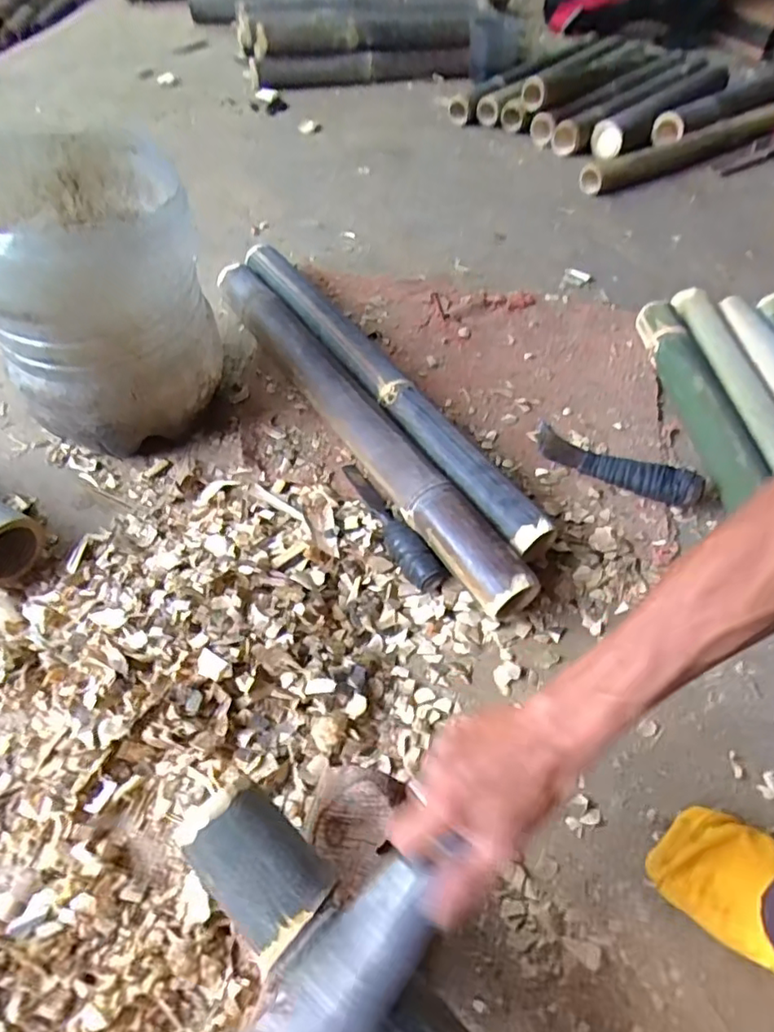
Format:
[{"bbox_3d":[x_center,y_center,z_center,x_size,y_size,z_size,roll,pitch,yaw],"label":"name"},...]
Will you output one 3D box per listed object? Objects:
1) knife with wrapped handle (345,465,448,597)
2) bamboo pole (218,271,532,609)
[{"bbox_3d":[-0.003,0.001,0.665,0.035,0.032,0.200,-26,59,-20],"label":"knife with wrapped handle"},{"bbox_3d":[-0.052,-0.134,0.749,0.061,0.067,0.661,-27,59,-20],"label":"bamboo pole"}]

